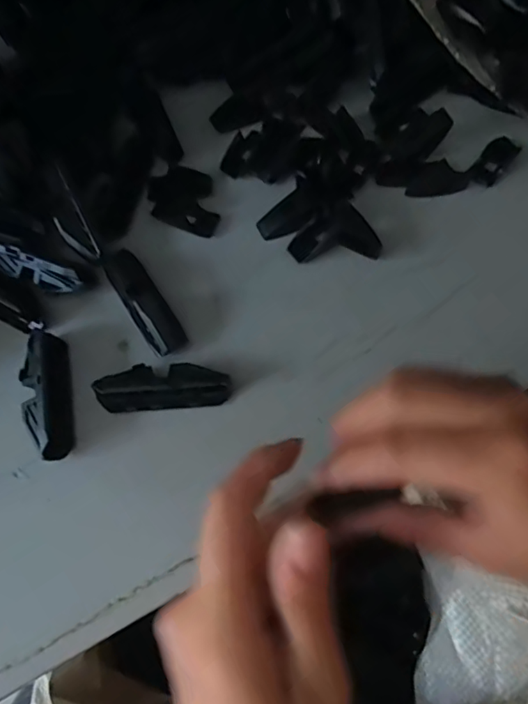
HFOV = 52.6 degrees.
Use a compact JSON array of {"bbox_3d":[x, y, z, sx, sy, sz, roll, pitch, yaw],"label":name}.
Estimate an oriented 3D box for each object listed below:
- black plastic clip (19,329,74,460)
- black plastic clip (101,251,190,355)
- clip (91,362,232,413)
[{"bbox_3d":[-0.119,0.020,0.288,0.021,0.023,0.074,-11,69,-4],"label":"black plastic clip"},{"bbox_3d":[-0.071,-0.031,0.316,0.022,0.012,0.073,-31,72,-11],"label":"black plastic clip"},{"bbox_3d":[-0.055,0.017,0.291,0.072,0.018,0.024,-4,69,-1],"label":"clip"}]

